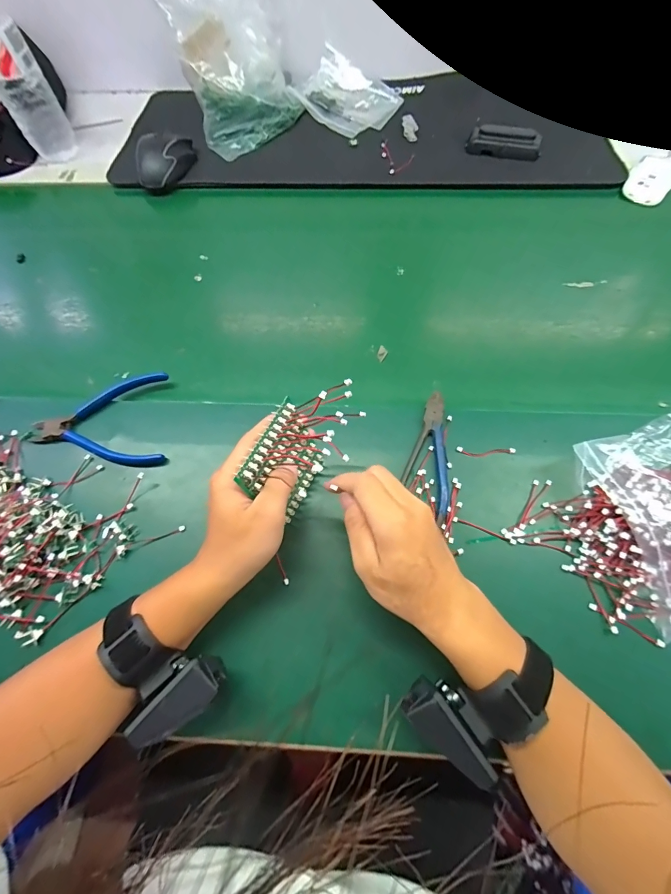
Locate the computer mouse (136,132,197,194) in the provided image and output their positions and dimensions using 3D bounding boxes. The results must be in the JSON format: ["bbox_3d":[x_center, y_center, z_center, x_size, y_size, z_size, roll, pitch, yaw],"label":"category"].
[{"bbox_3d":[-0.262,-0.446,0.584,0.062,0.046,0.108,15,64,16],"label":"computer mouse"}]

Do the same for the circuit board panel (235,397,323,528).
[{"bbox_3d":[-0.037,0.020,0.323,0.017,0.090,0.078,16,61,27],"label":"circuit board panel"}]

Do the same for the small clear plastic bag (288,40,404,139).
[{"bbox_3d":[0.018,-0.615,0.658,0.177,0.042,0.146,33,68,16],"label":"small clear plastic bag"}]

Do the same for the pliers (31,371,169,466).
[{"bbox_3d":[-0.243,-0.021,0.392,0.133,0.016,0.106,-12,59,1],"label":"pliers"}]

